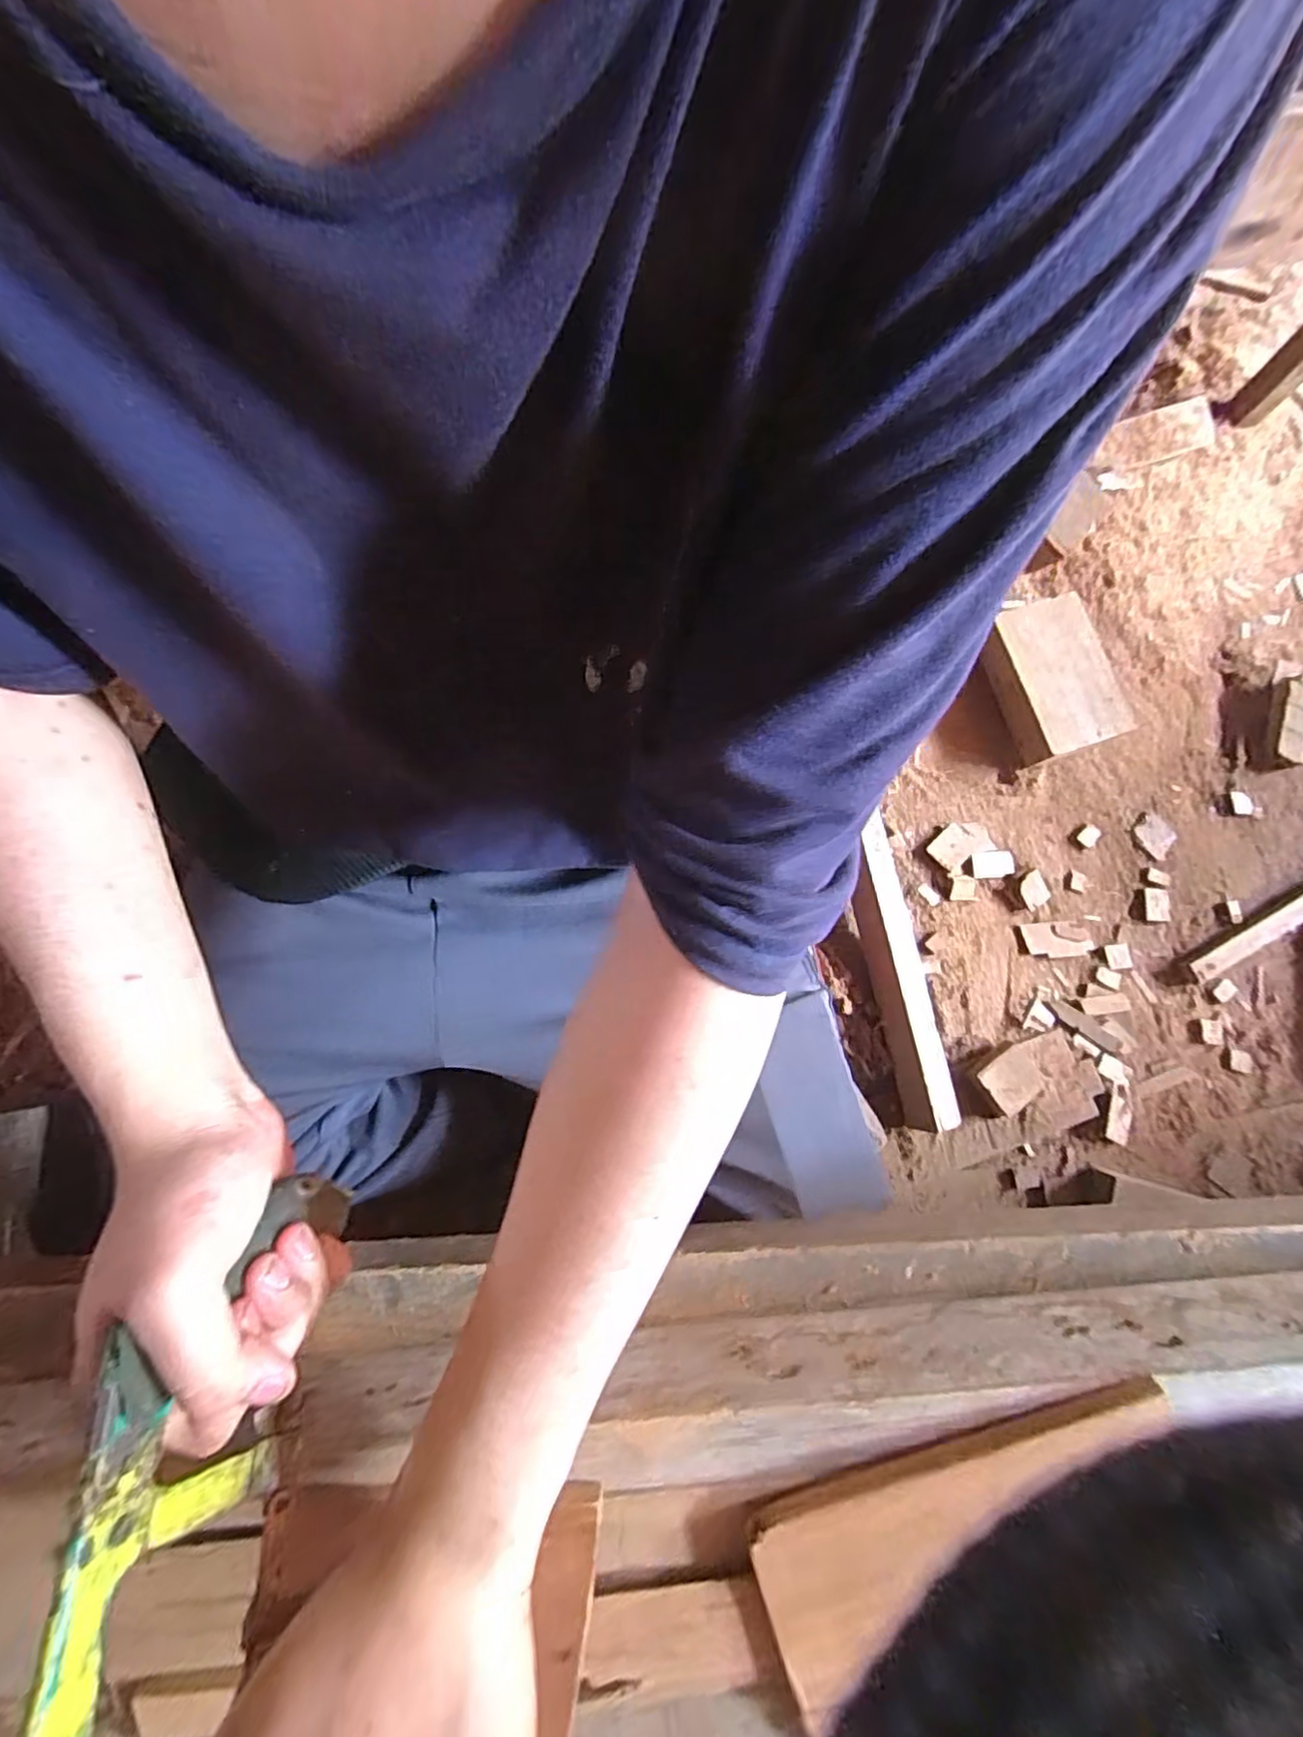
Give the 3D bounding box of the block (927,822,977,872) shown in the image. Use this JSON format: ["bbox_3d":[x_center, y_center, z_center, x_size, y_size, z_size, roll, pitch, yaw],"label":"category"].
[{"bbox_3d":[0.344,-0.024,0.732,0.049,0.009,0.041,-43,83,-7],"label":"block"}]

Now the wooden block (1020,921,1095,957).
[{"bbox_3d":[0.452,0.078,0.713,0.075,0.008,0.037,-3,80,-1],"label":"wooden block"}]

